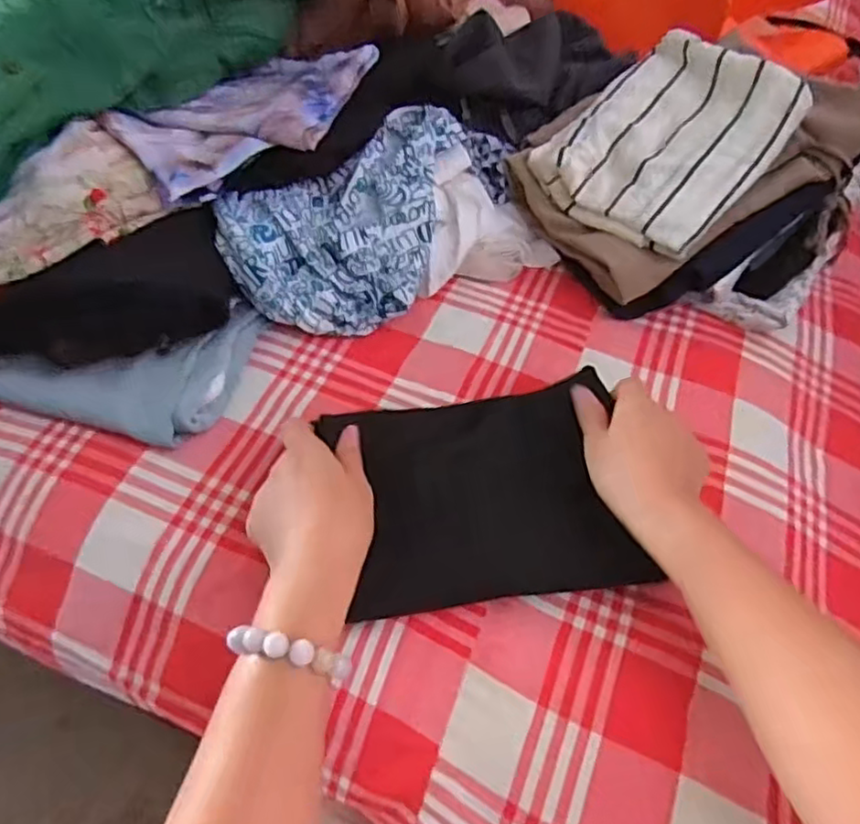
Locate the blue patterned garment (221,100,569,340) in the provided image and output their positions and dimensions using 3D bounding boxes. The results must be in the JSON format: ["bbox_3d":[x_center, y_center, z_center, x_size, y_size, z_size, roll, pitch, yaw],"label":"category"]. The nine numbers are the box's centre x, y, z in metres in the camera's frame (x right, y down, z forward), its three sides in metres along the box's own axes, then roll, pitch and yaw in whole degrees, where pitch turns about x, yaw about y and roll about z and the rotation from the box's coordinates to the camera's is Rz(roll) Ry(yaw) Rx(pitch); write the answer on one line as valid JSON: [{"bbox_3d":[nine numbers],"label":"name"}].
[{"bbox_3d":[-0.039,-0.184,0.630,0.305,0.103,0.164,-28,55,-22],"label":"blue patterned garment"}]

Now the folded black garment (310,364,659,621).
[{"bbox_3d":[0.040,0.059,0.471,0.196,0.013,0.152,-10,69,-8],"label":"folded black garment"}]

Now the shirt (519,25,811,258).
[{"bbox_3d":[0.229,-0.262,0.633,0.171,0.034,0.208,40,85,19],"label":"shirt"}]

